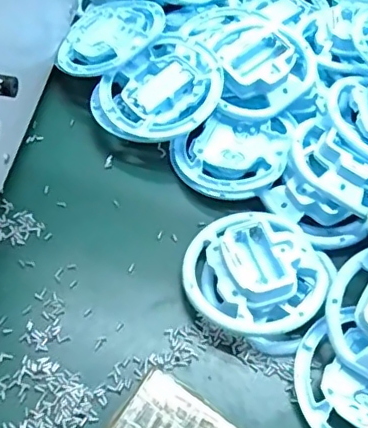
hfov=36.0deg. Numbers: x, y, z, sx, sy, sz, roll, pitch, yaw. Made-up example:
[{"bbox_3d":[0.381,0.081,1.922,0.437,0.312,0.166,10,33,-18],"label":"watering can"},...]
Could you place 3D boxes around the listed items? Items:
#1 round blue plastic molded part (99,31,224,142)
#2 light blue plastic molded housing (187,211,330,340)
[{"bbox_3d":[-0.014,-0.104,0.497,0.106,0.029,0.087,-40,69,-9],"label":"round blue plastic molded part"},{"bbox_3d":[0.051,0.039,0.413,0.096,0.036,0.093,6,56,1],"label":"light blue plastic molded housing"}]

